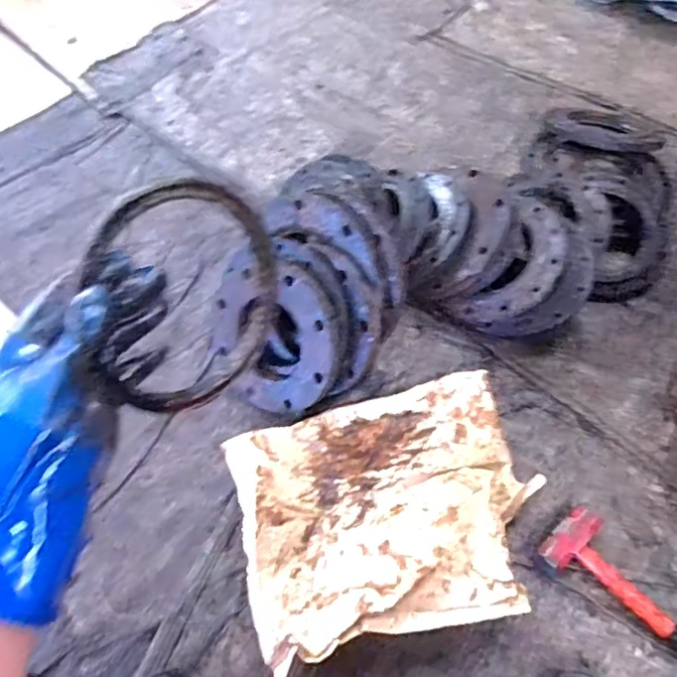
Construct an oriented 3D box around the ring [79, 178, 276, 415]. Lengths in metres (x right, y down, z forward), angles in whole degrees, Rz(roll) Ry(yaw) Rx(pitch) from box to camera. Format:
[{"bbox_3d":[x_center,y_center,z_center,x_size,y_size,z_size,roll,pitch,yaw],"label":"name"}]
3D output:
[{"bbox_3d":[-0.107,-0.036,0.460,0.017,0.185,0.169,15,41,34],"label":"ring"}]

